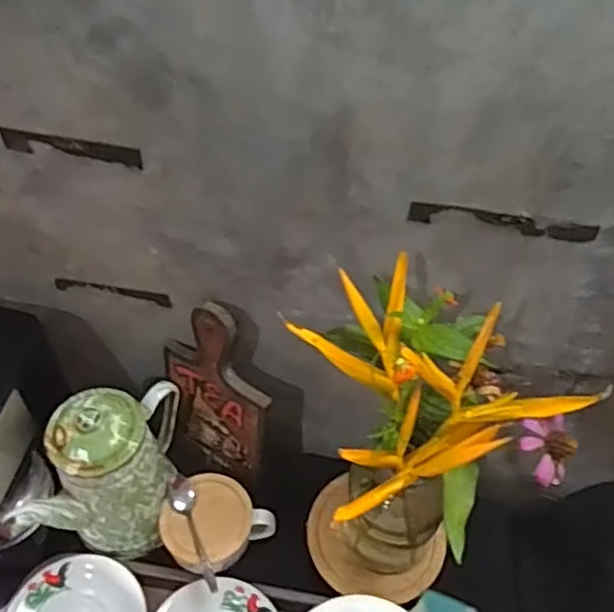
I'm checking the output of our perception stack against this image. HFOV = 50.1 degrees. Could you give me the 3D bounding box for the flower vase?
[{"bbox_3d":[0.089,0.131,0.603,0.177,0.339,0.192,-16,53,-14],"label":"flower vase"}]

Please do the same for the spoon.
[{"bbox_3d":[-0.119,0.239,0.696,0.028,0.015,0.123,-18,72,-16],"label":"spoon"}]

